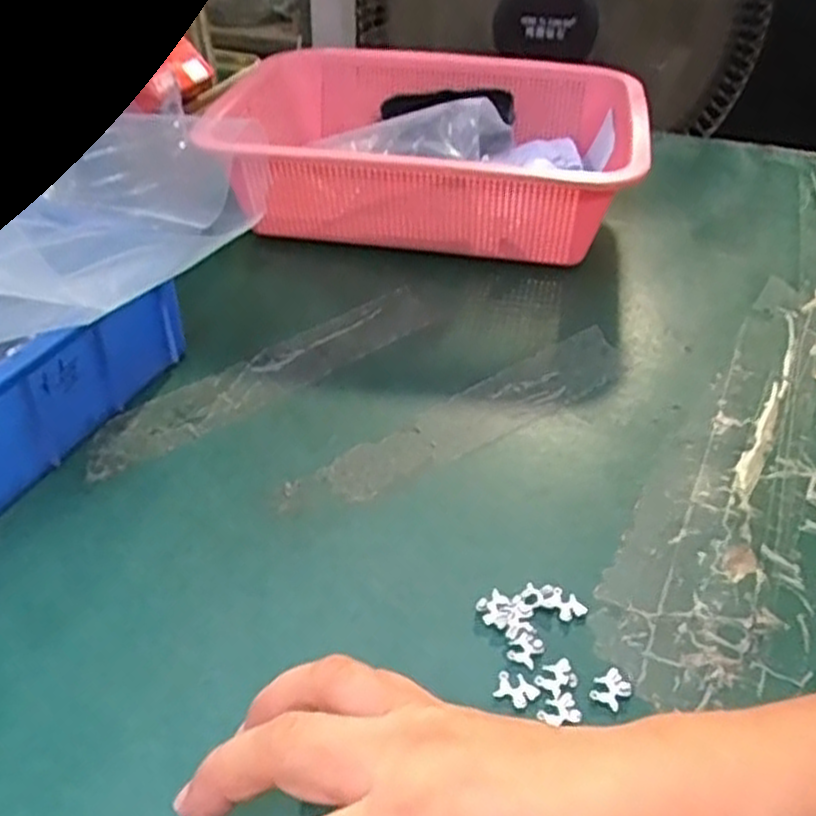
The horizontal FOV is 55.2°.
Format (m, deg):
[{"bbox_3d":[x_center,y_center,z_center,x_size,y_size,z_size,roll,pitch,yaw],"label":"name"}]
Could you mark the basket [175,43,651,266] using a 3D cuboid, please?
[{"bbox_3d":[0.013,-0.184,0.575,0.292,0.090,0.193,8,41,10],"label":"basket"}]

